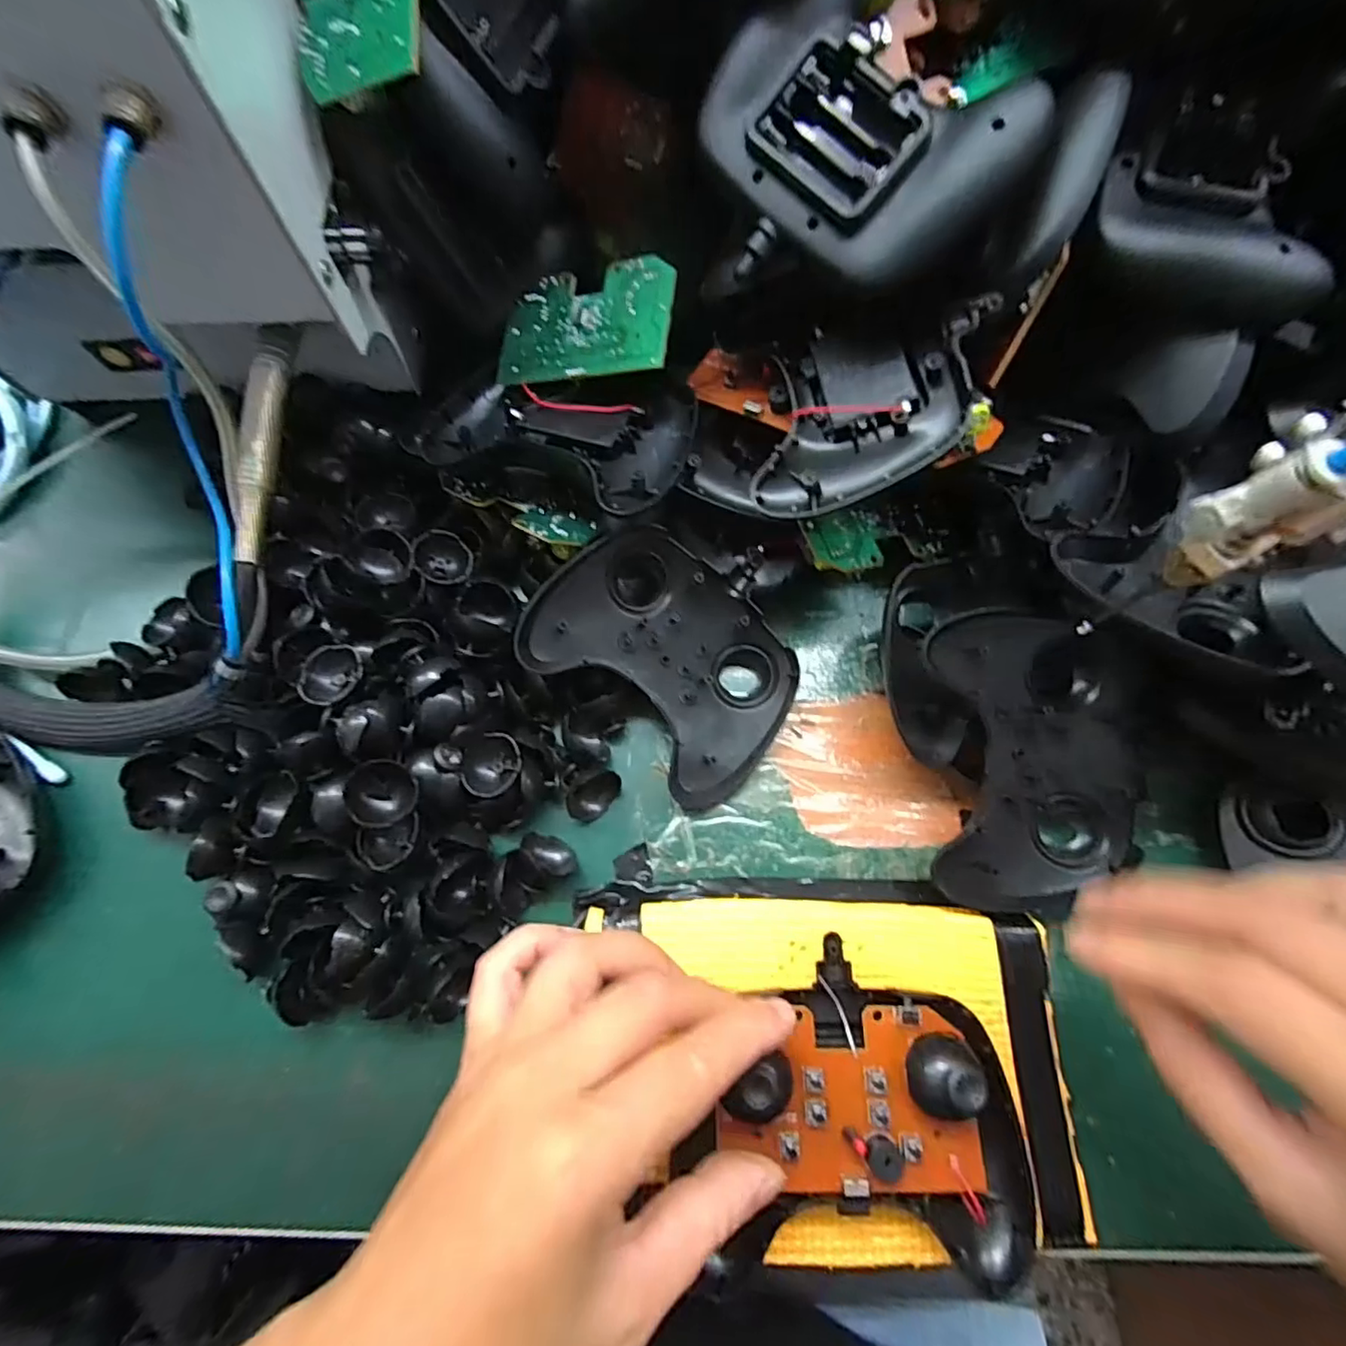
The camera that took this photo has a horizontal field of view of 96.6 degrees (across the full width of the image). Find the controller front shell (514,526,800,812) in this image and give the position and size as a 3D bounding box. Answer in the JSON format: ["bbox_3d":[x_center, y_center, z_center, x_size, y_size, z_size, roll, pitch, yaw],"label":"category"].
[{"bbox_3d":[-0.003,-0.006,0.285,0.123,0.024,0.088,41,78,-5],"label":"controller front shell"}]

